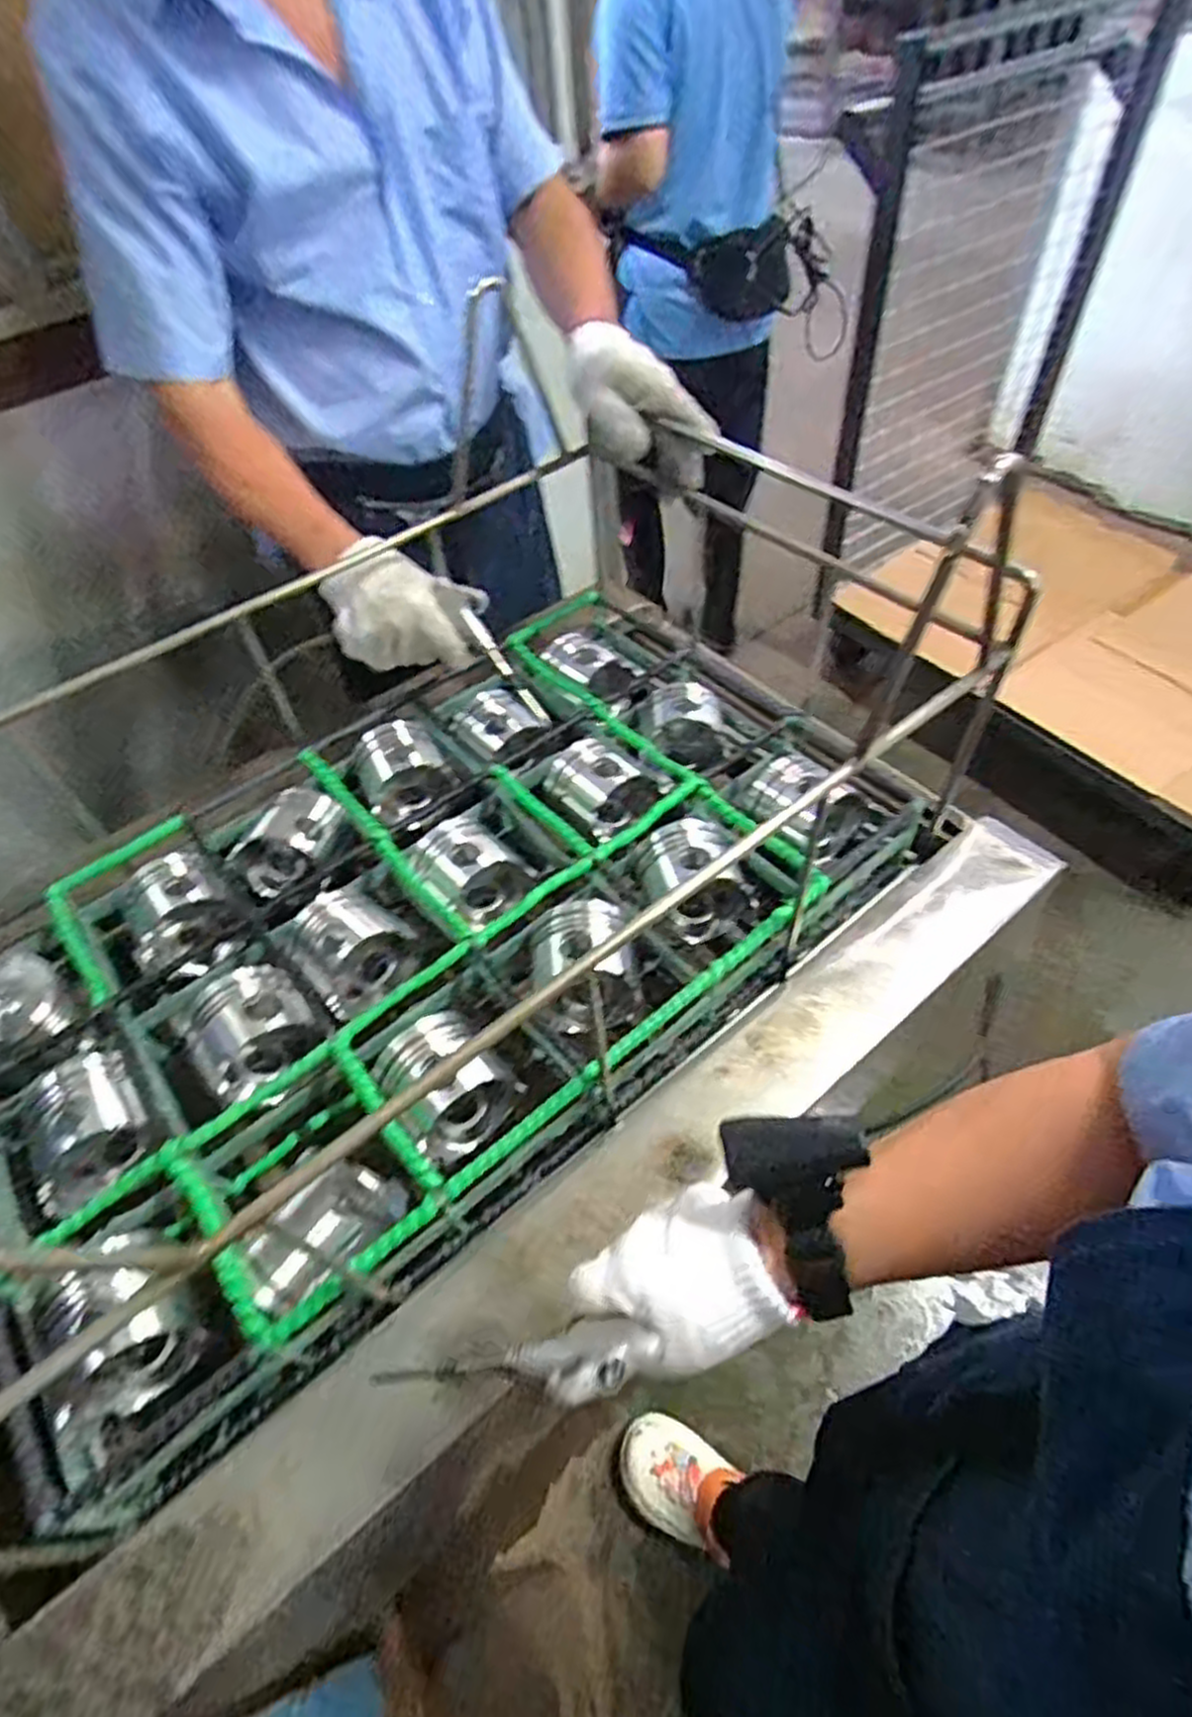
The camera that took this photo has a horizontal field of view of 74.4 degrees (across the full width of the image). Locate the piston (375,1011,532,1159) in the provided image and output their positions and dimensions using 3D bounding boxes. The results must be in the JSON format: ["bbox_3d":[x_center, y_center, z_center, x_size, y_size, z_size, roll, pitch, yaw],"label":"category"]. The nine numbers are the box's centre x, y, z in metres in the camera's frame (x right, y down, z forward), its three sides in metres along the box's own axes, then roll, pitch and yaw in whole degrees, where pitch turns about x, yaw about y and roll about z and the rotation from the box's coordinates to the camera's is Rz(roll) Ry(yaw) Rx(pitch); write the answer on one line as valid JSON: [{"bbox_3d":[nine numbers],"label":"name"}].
[{"bbox_3d":[-0.119,0.181,0.630,0.083,0.070,0.090,-33,55,-21],"label":"piston"}]

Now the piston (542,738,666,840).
[{"bbox_3d":[0.003,-0.067,0.813,0.085,0.069,0.104,-33,55,-21],"label":"piston"}]

